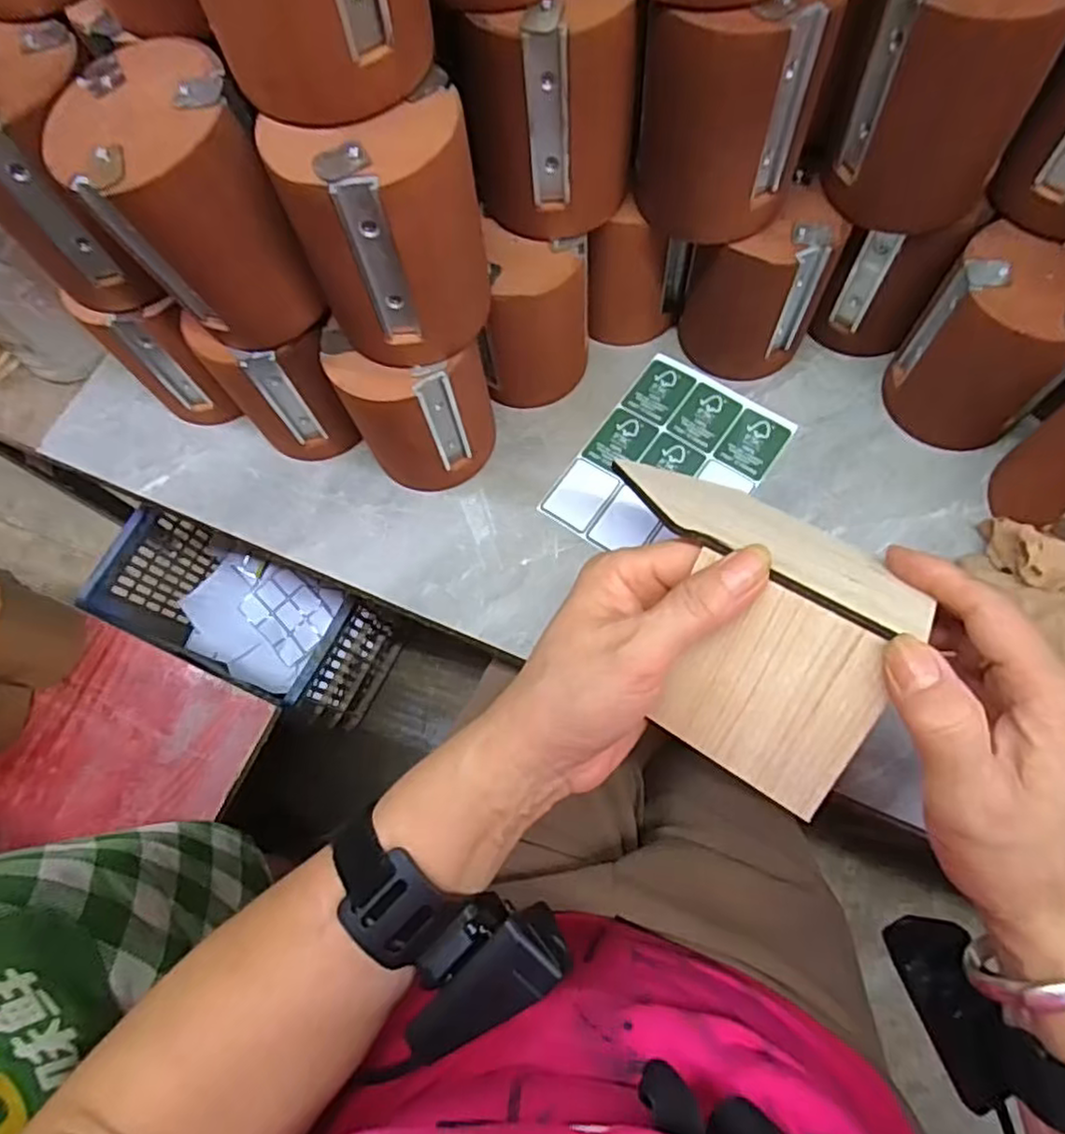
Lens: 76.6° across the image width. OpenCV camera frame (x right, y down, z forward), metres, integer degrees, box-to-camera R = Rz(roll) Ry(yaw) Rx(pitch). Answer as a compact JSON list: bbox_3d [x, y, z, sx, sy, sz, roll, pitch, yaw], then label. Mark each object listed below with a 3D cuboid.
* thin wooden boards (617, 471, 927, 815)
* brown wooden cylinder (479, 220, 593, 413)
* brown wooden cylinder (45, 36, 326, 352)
[{"bbox_3d":[0.090,0.024,0.307,0.141,0.071,0.101,30,119,23],"label":"thin wooden boards"},{"bbox_3d":[0.003,-0.141,0.399,0.059,0.096,0.060,6,72,4],"label":"brown wooden cylinder"},{"bbox_3d":[-0.152,-0.159,0.304,0.074,0.098,0.076,-23,72,-5],"label":"brown wooden cylinder"}]

